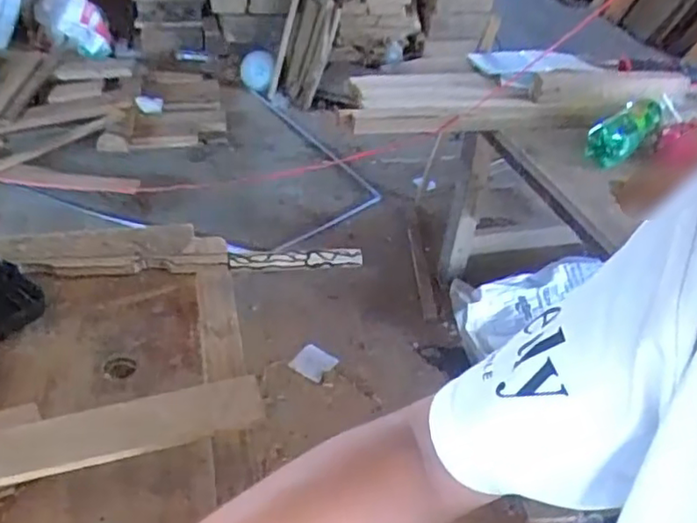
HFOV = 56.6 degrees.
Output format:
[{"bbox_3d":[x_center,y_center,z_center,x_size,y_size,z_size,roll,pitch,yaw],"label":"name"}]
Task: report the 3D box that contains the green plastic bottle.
[{"bbox_3d":[0.589,-0.278,1.378,0.093,0.070,0.248,33,45,32],"label":"green plastic bottle"}]

